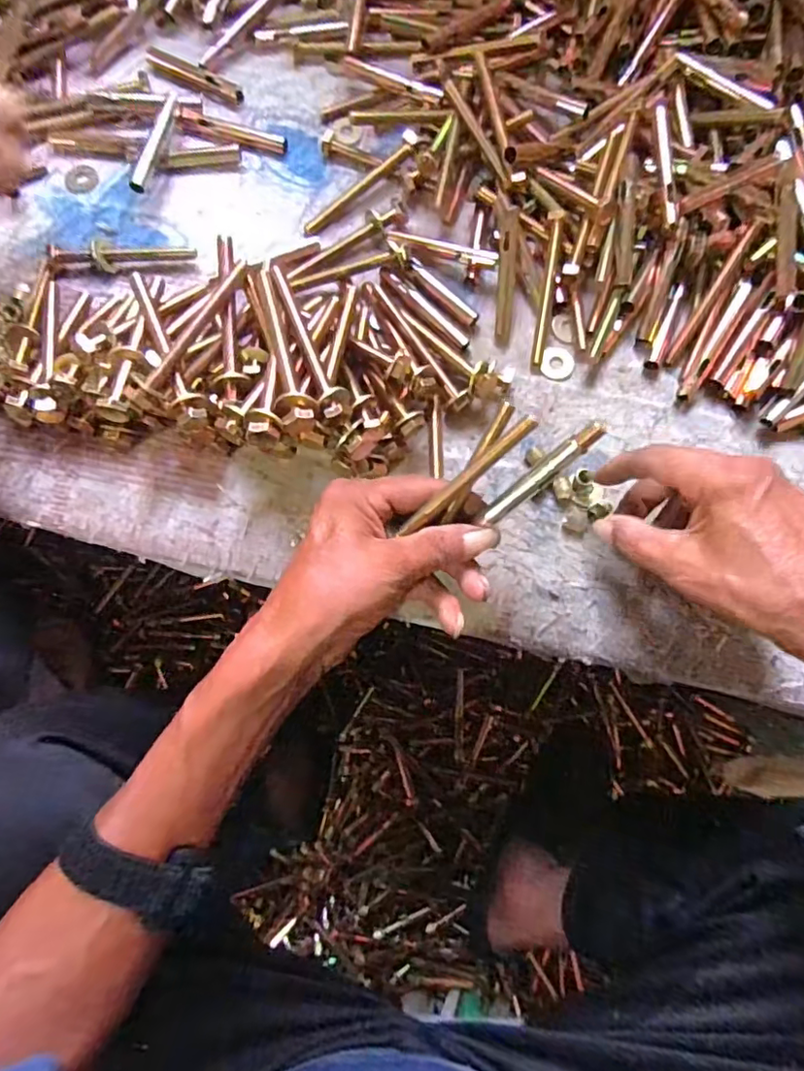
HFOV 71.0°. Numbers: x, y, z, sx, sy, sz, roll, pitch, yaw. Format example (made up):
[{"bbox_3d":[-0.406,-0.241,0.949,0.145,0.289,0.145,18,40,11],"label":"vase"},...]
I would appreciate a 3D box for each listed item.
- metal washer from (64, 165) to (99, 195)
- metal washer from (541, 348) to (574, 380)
[{"bbox_3d":[-0.242,-0.269,0.426,0.024,0.004,0.024,0,79,0],"label":"metal washer"},{"bbox_3d":[0.111,-0.123,0.401,0.023,0.004,0.025,0,79,-1],"label":"metal washer"}]

